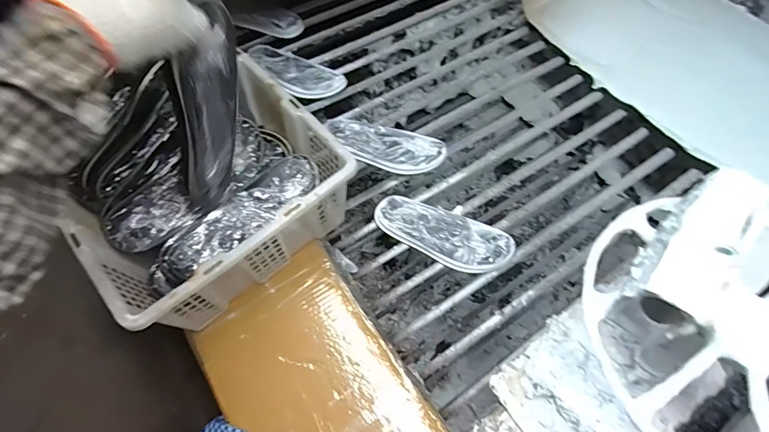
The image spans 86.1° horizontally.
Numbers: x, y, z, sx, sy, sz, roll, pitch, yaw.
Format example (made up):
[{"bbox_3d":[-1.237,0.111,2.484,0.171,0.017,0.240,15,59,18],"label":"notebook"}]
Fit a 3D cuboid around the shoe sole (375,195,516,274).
[{"bbox_3d":[0.105,0.030,0.746,0.243,0.037,0.093,23,63,15],"label":"shoe sole"}]

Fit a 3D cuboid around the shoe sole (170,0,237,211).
[{"bbox_3d":[-0.203,-0.120,0.484,0.016,0.250,0.088,24,32,15],"label":"shoe sole"}]

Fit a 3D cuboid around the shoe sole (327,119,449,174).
[{"bbox_3d":[-0.001,-0.145,0.845,0.250,0.037,0.100,12,61,9],"label":"shoe sole"}]

